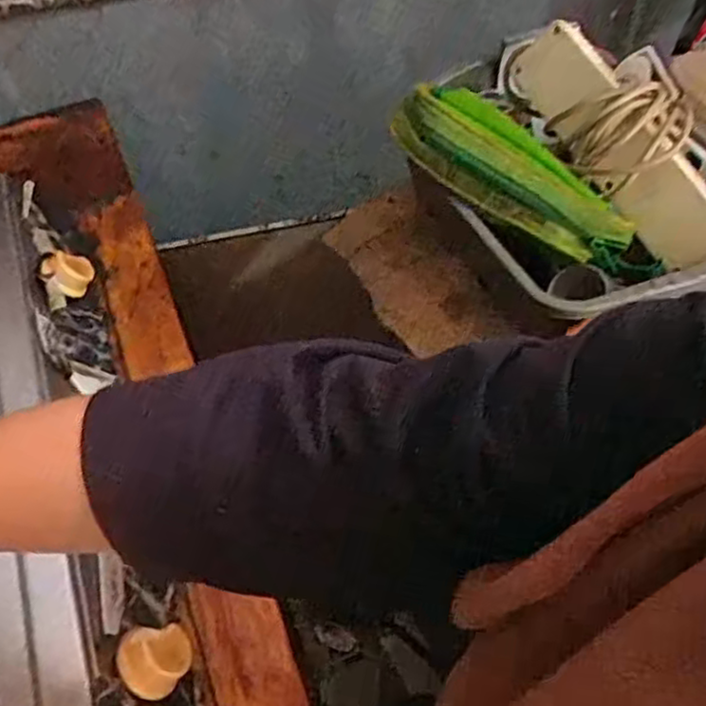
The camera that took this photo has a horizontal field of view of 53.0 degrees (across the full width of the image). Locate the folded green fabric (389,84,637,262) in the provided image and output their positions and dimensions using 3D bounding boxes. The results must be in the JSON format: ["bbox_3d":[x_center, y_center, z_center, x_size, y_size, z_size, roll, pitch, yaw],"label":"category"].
[{"bbox_3d":[0.123,-0.143,0.542,0.195,0.030,0.082,38,63,11],"label":"folded green fabric"}]

